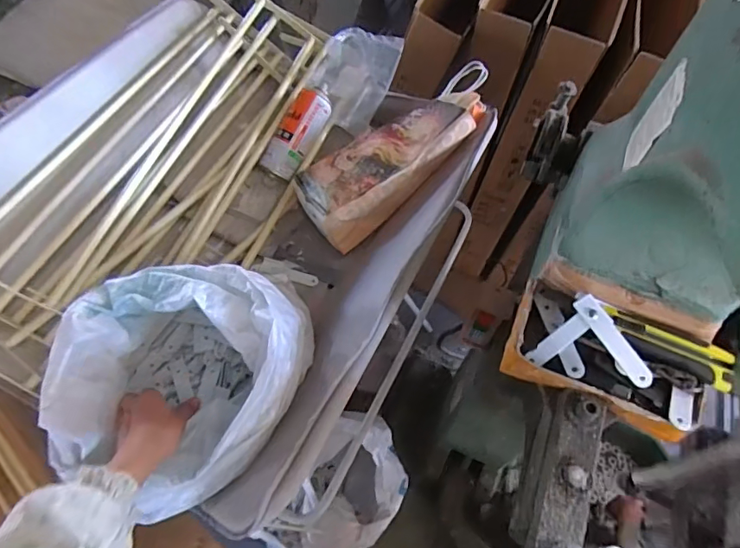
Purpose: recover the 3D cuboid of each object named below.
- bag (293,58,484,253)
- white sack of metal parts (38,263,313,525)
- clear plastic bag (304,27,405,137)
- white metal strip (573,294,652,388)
[{"bbox_3d":[0.053,-0.202,0.798,0.371,0.083,0.155,-41,66,-6],"label":"bag"},{"bbox_3d":[-0.220,0.126,0.591,0.241,0.171,0.258,20,58,10],"label":"white sack of metal parts"},{"bbox_3d":[-0.035,-0.364,0.919,0.146,0.107,0.156,21,58,11],"label":"clear plastic bag"},{"bbox_3d":[0.238,0.064,0.486,0.023,0.004,0.097,-32,72,-4],"label":"white metal strip"}]

